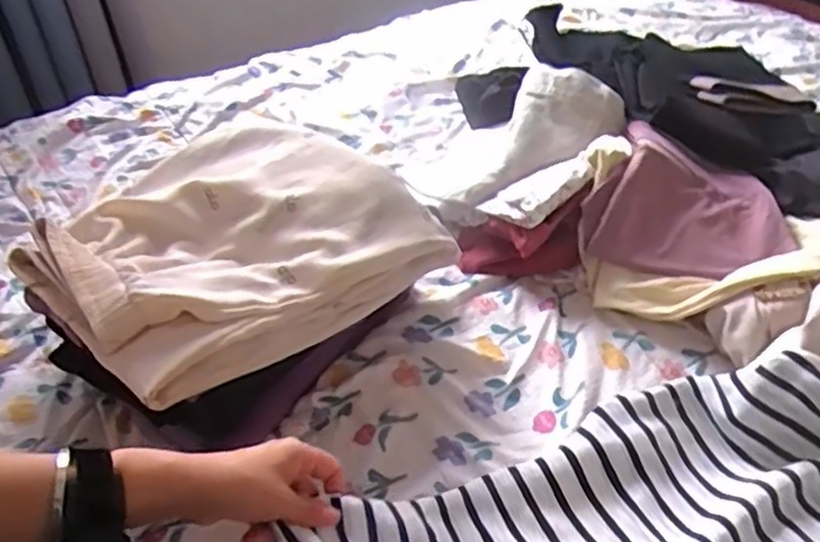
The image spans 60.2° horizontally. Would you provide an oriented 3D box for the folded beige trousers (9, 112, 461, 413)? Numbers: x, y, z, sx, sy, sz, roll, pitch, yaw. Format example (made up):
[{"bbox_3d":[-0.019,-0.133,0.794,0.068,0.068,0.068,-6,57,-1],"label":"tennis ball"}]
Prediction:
[{"bbox_3d":[-0.181,-0.033,0.694,0.333,0.092,0.302,-31,48,-26],"label":"folded beige trousers"}]

